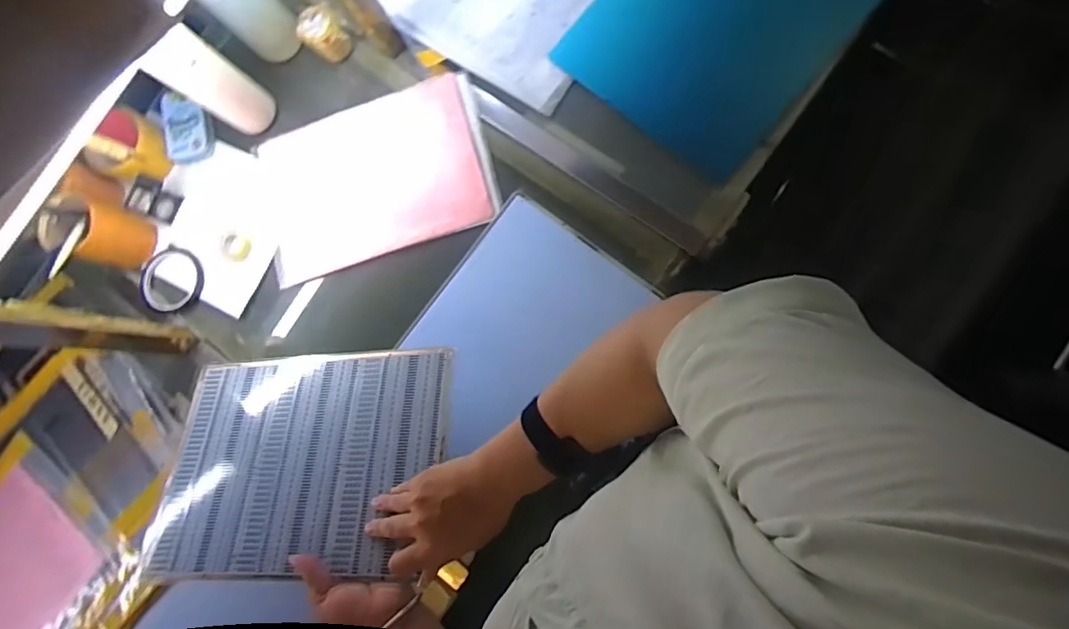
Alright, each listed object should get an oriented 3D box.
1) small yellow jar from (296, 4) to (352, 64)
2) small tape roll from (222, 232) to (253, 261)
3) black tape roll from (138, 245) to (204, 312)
[{"bbox_3d":[-0.291,-0.388,0.760,0.055,0.059,0.061,-43,80,2],"label":"small yellow jar"},{"bbox_3d":[-0.408,-0.094,0.751,0.038,0.011,0.038,-1,83,9],"label":"small tape roll"},{"bbox_3d":[-0.496,-0.048,0.752,0.082,0.015,0.088,-1,83,9],"label":"black tape roll"}]

